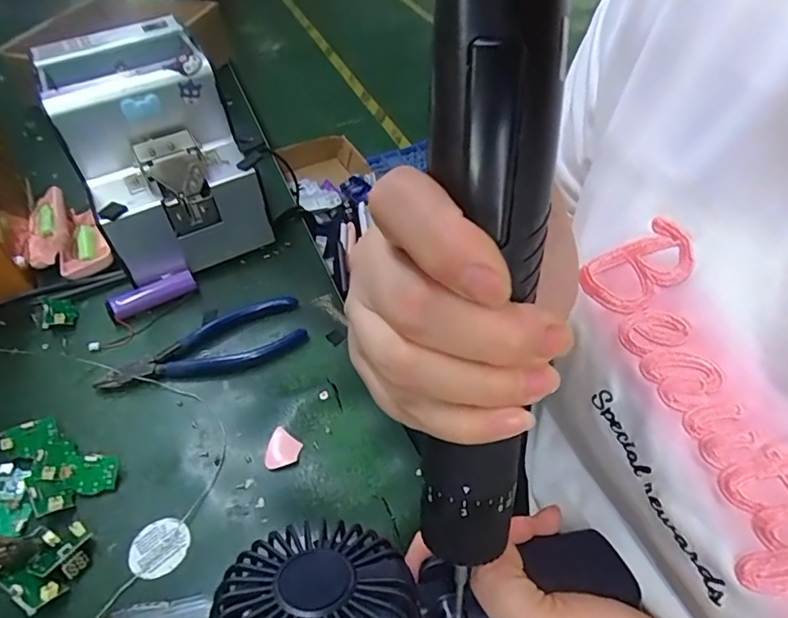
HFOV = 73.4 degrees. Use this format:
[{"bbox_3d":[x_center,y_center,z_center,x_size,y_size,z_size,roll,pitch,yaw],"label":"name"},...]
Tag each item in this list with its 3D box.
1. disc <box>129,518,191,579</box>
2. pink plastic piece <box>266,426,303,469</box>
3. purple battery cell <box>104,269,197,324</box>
[{"bbox_3d":[-0.137,0.139,0.309,0.033,0.004,0.032,-1,47,1],"label":"disc"},{"bbox_3d":[-0.073,0.093,0.347,0.019,0.009,0.026,15,50,15],"label":"pink plastic piece"},{"bbox_3d":[-0.201,-0.012,0.439,0.071,0.021,0.018,-27,53,-22],"label":"purple battery cell"}]

